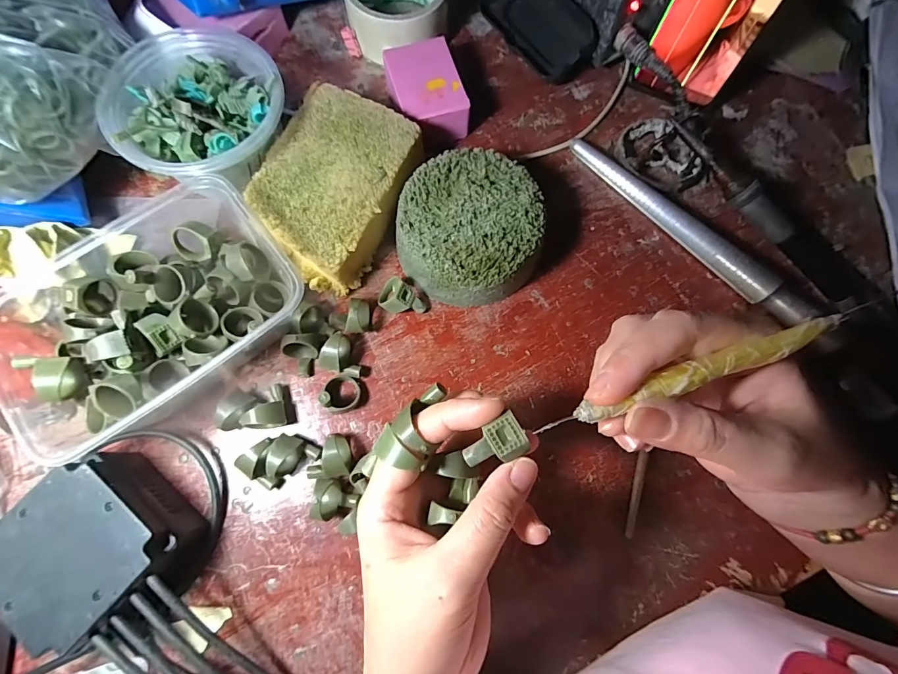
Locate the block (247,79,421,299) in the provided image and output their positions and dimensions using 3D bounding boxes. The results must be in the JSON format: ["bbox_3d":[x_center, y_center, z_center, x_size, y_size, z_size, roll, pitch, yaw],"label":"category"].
[{"bbox_3d":[-0.083,-0.105,0.294,0.095,0.044,0.135,24,77,5],"label":"block"}]

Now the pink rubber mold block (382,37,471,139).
[{"bbox_3d":[-0.019,-0.197,0.325,0.054,0.035,0.081,-16,77,-5],"label":"pink rubber mold block"}]

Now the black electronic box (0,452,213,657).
[{"bbox_3d":[-0.197,0.122,0.229,0.089,0.051,0.077,38,78,8],"label":"black electronic box"}]

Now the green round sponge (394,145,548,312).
[{"bbox_3d":[0.014,-0.077,0.289,0.101,0.045,0.101,0,76,-1],"label":"green round sponge"}]

